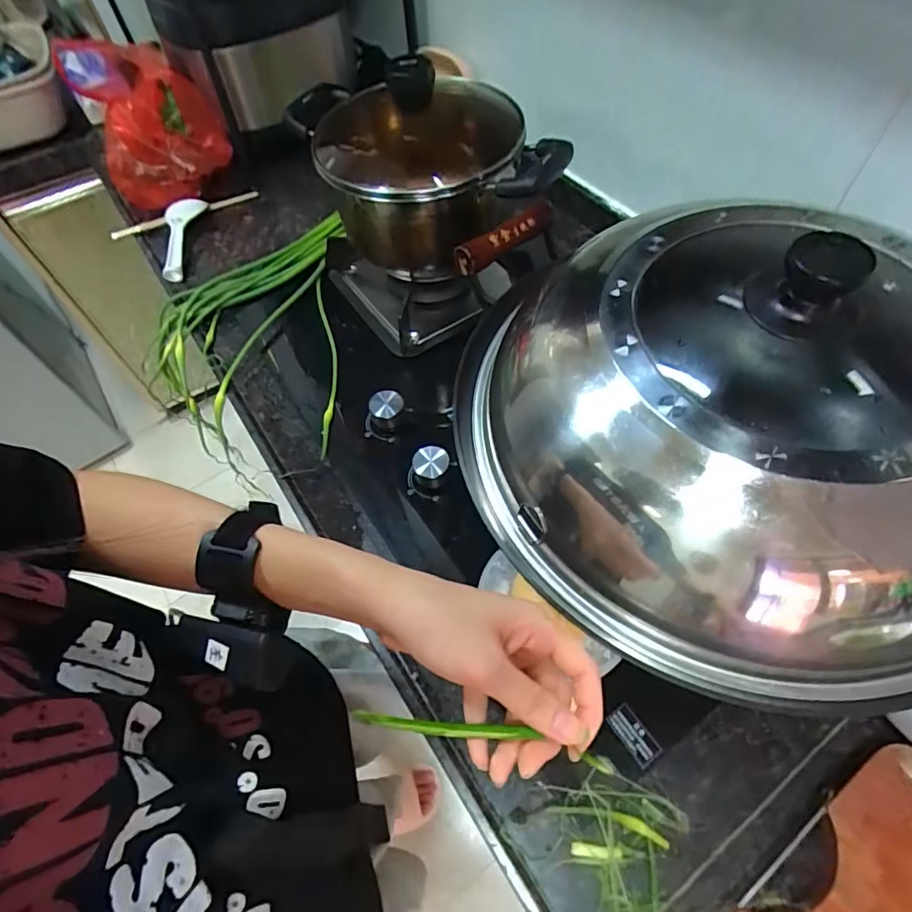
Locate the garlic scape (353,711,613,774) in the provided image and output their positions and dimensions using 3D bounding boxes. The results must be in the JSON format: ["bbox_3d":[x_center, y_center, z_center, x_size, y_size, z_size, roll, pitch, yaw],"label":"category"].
[{"bbox_3d":[-0.003,0.163,0.303,0.181,0.036,0.007,-10,52,34],"label":"garlic scape"}]

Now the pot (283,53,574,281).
[{"bbox_3d":[-0.032,-0.318,0.567,0.243,0.171,0.215,-12,58,-4],"label":"pot"}]

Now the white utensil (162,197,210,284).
[{"bbox_3d":[-0.408,-0.323,0.758,0.047,0.029,0.151,-1,71,3],"label":"white utensil"}]

